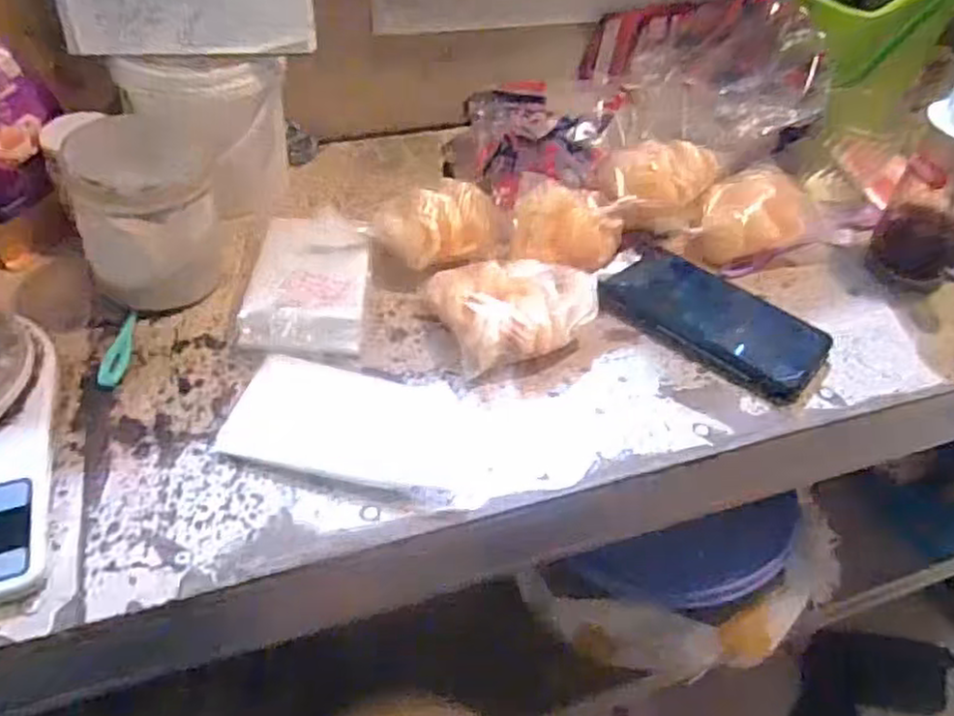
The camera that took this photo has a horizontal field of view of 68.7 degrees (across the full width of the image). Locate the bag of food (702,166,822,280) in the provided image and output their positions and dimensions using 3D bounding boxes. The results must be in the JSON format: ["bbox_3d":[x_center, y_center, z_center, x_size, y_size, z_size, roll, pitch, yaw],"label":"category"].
[{"bbox_3d":[0.229,-0.108,0.569,0.085,0.059,0.073,24,49,16],"label":"bag of food"}]

